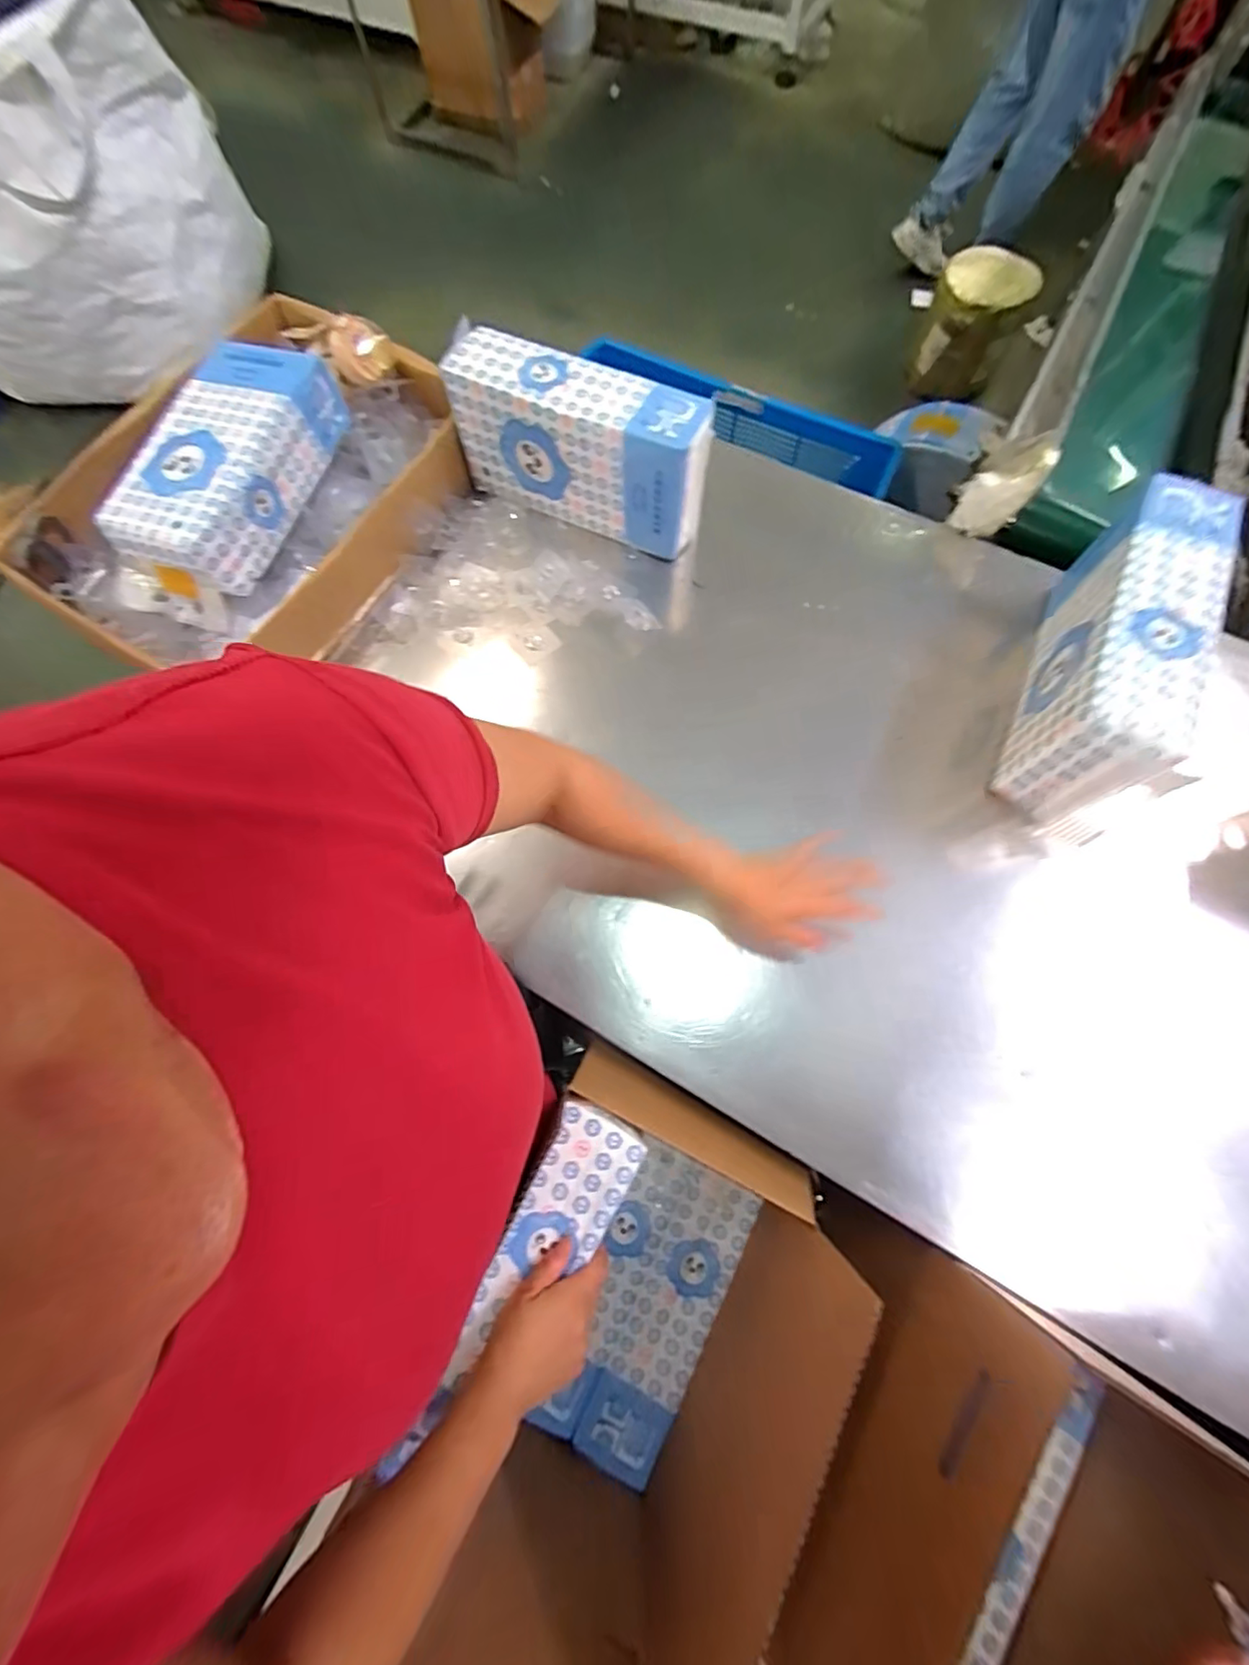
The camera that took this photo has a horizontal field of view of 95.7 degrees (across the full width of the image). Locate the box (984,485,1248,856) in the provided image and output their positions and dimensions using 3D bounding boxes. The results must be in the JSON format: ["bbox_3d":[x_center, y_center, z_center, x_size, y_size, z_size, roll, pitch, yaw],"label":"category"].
[{"bbox_3d":[0.513,-0.189,0.597,0.102,0.153,0.332,20,74,8],"label":"box"}]

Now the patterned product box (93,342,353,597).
[{"bbox_3d":[-0.497,-0.468,0.721,0.180,0.086,0.334,25,75,10],"label":"patterned product box"}]

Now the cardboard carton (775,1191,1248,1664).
[{"bbox_3d":[0.303,0.592,0.441,0.285,0.288,0.349,35,77,12],"label":"cardboard carton"}]

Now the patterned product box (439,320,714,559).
[{"bbox_3d":[-0.050,-0.481,0.717,0.326,0.169,0.084,24,74,9],"label":"patterned product box"}]

